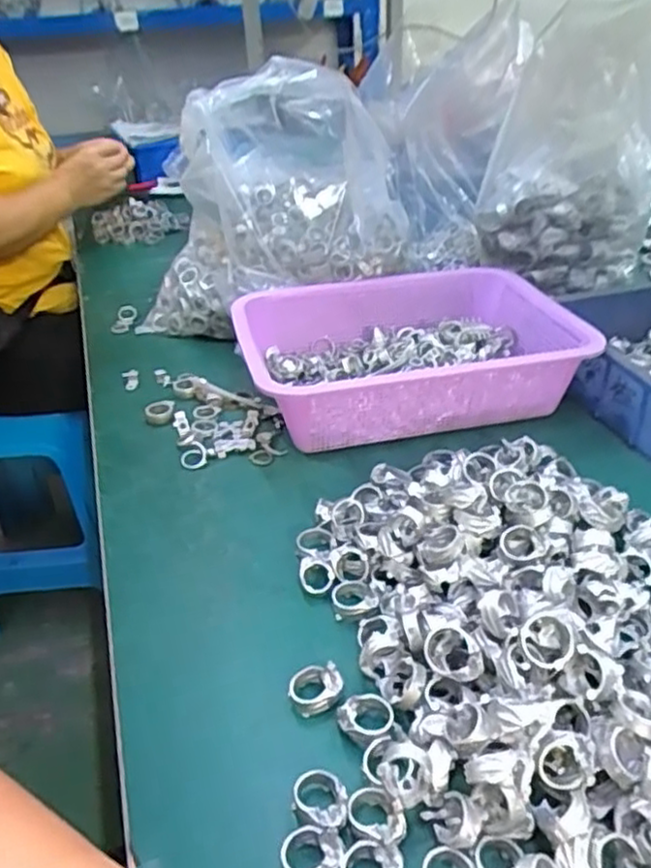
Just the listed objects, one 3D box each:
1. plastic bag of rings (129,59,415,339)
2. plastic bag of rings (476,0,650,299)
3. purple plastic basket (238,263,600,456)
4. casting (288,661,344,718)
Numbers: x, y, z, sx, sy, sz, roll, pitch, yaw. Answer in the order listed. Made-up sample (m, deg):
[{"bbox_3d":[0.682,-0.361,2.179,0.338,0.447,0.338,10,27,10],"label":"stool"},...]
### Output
[{"bbox_3d":[-0.058,-0.265,0.796,0.299,0.277,0.231,-3,33,-1],"label":"plastic bag of rings"},{"bbox_3d":[0.284,-0.325,0.782,0.183,0.264,0.213,13,36,22],"label":"plastic bag of rings"},{"bbox_3d":[0.076,-0.078,0.651,0.298,0.074,0.225,-10,34,-11],"label":"purple plastic basket"},{"bbox_3d":[-0.005,0.140,0.379,0.030,0.017,0.021,-9,34,-9],"label":"casting"}]

